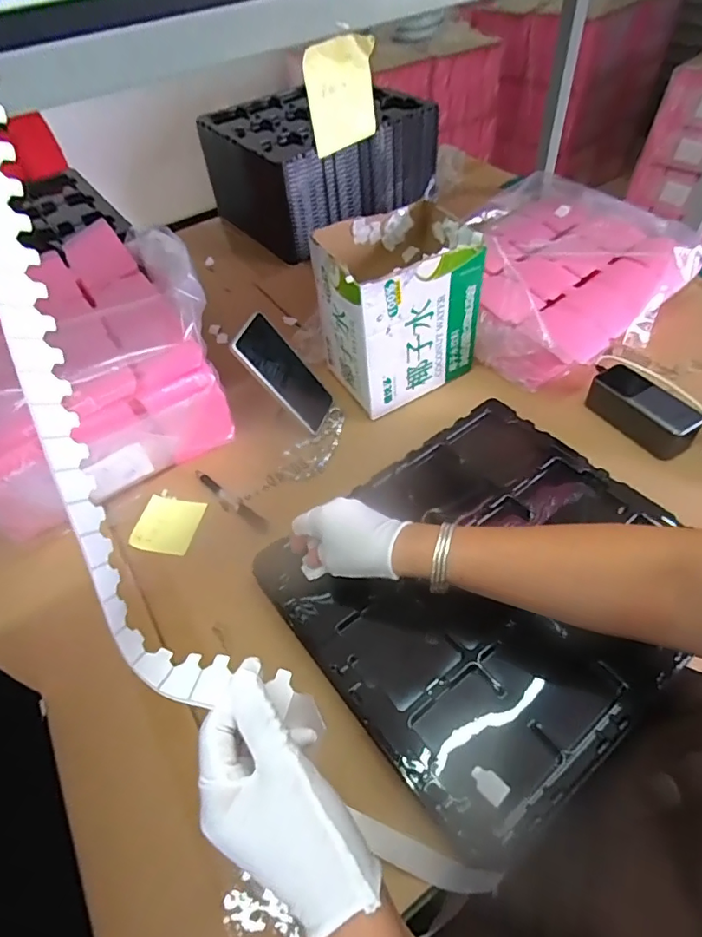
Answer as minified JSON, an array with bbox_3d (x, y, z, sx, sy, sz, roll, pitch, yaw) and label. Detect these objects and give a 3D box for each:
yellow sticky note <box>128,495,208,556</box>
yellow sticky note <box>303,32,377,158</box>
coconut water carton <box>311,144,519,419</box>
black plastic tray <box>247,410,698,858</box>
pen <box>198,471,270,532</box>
[{"bbox_3d":[-0.225,0.068,0.631,0.078,0.007,0.073,9,52,12],"label":"yellow sticky note"},{"bbox_3d":[-0.007,-0.313,0.432,0.067,0.073,0.010,-37,56,-23],"label":"yellow sticky note"},{"bbox_3d":[0.063,-0.219,0.695,0.186,0.192,0.148,-25,53,-15],"label":"coconut water carton"},{"bbox_3d":[0.140,0.117,0.533,0.366,0.063,0.325,-32,55,-20],"label":"black plastic tray"},{"bbox_3d":[-0.152,0.038,0.642,0.135,0.009,0.016,31,59,27],"label":"pen"}]

